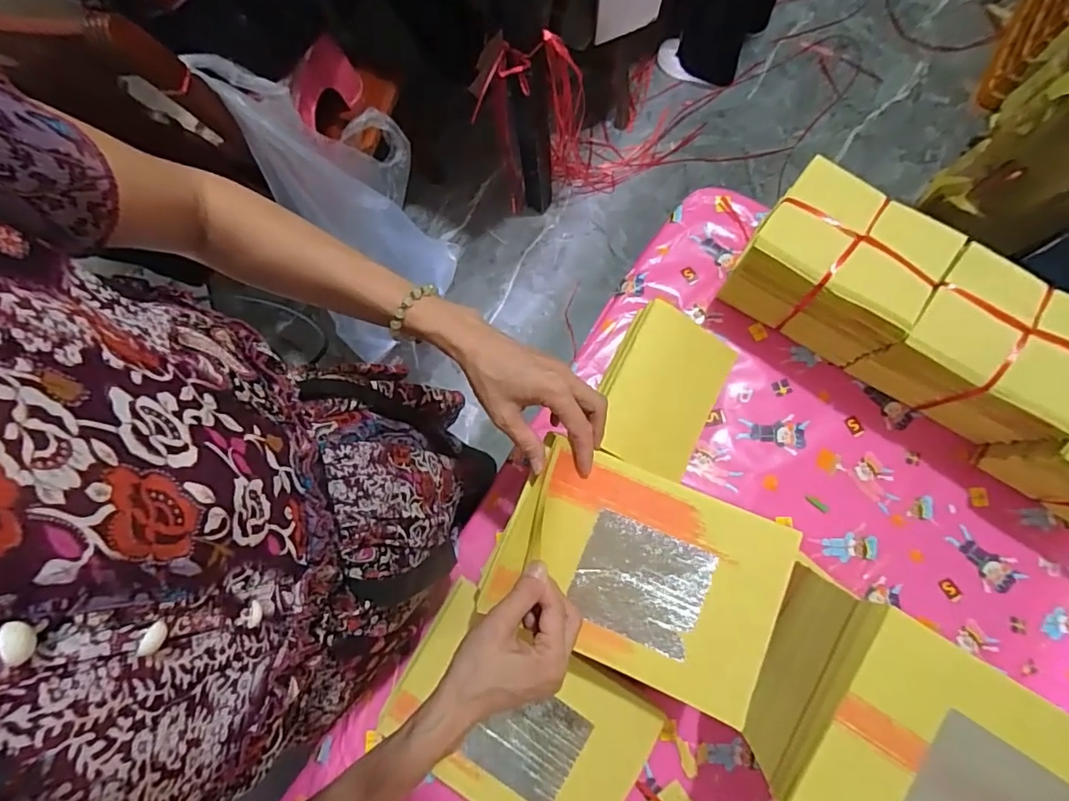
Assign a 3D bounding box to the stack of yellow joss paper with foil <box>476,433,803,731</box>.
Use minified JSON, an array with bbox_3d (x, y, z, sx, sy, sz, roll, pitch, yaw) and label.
[{"bbox_3d":[0.088,0.142,0.431,0.229,0.034,0.160,22,79,5],"label":"stack of yellow joss paper with foil"}]

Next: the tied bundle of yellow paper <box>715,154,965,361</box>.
[{"bbox_3d":[0.317,-0.140,0.566,0.163,0.139,0.120,33,81,9],"label":"tied bundle of yellow paper"}]

